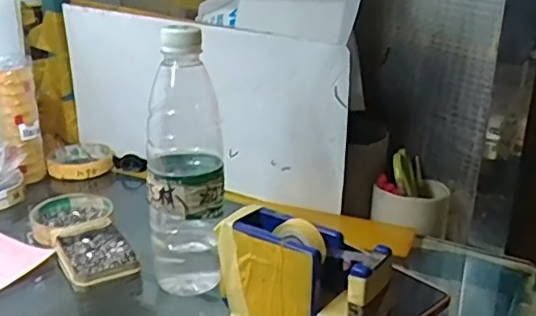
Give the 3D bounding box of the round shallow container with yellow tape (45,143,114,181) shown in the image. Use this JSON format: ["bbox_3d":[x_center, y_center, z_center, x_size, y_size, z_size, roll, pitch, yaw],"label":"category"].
[{"bbox_3d":[-0.256,0.006,0.812,0.086,0.025,0.092,-7,22,-17],"label":"round shallow container with yellow tape"}]

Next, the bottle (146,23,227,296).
[{"bbox_3d":[-0.070,0.001,0.507,0.062,0.219,0.067,-1,21,-6],"label":"bottle"}]

